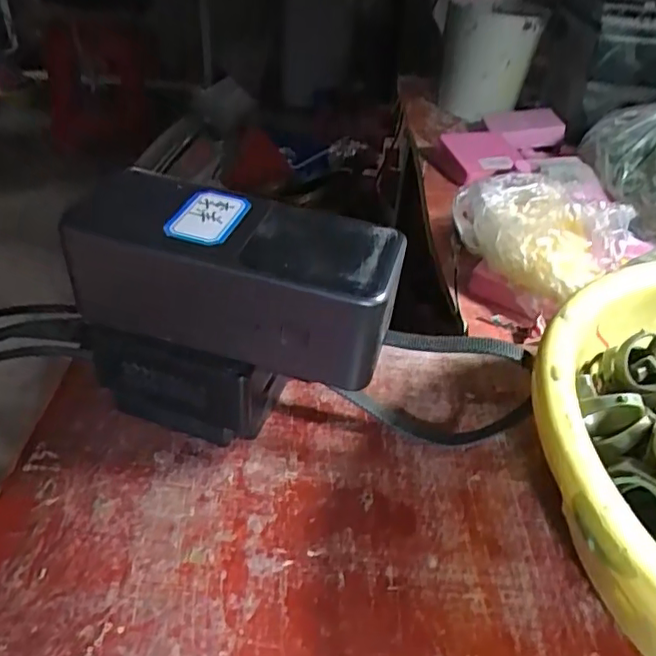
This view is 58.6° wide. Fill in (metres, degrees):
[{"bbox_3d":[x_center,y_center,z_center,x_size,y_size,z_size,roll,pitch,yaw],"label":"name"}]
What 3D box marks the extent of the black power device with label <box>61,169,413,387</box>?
[{"bbox_3d":[-0.038,-0.022,0.242,0.130,0.053,0.053,13,40,10],"label":"black power device with label"}]

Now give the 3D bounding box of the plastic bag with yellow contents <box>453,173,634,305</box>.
[{"bbox_3d":[0.151,-0.066,0.402,0.085,0.052,0.105,-19,46,-26],"label":"plastic bag with yellow contents"}]

